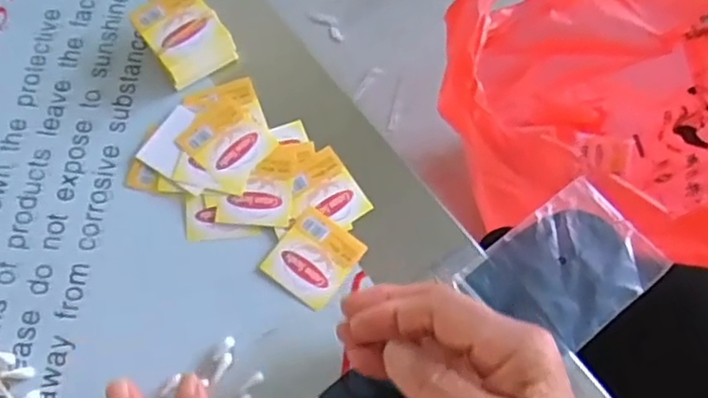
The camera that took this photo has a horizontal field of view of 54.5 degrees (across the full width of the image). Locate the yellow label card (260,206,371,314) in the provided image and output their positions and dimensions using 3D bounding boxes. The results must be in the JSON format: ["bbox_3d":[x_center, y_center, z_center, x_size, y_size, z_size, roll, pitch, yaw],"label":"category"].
[{"bbox_3d":[-0.022,0.030,0.361,0.040,0.004,0.043,36,73,11],"label":"yellow label card"}]

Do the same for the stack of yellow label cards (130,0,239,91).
[{"bbox_3d":[-0.096,-0.093,0.393,0.041,0.023,0.047,-33,74,-13],"label":"stack of yellow label cards"}]

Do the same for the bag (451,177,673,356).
[{"bbox_3d":[0.111,0.038,0.362,0.091,0.005,0.067,-37,75,-14],"label":"bag"}]

